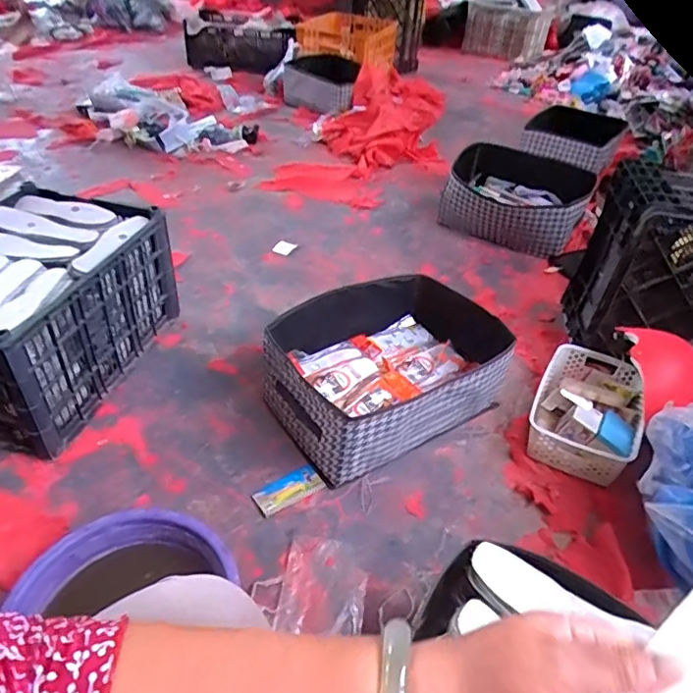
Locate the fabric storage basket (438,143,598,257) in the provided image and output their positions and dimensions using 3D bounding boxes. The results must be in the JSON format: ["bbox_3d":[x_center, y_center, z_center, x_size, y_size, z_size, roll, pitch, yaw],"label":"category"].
[{"bbox_3d":[0.553,-0.478,1.758,0.450,0.159,0.368,15,41,12],"label":"fabric storage basket"}]

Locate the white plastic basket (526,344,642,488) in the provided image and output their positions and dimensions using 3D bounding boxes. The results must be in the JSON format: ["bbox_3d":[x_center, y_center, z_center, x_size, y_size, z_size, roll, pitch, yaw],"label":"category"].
[{"bbox_3d":[0.489,0.118,1.109,0.196,0.078,0.304,21,43,19],"label":"white plastic basket"}]

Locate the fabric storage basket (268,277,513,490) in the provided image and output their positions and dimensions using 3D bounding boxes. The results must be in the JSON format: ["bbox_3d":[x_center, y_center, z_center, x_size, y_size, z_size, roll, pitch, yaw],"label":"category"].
[{"bbox_3d":[0.082,0.047,1.109,0.445,0.182,0.333,-19,46,-25],"label":"fabric storage basket"}]

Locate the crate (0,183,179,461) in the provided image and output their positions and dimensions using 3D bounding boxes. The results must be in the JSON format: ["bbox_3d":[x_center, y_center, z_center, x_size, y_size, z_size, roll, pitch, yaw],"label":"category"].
[{"bbox_3d":[-0.632,-0.077,1.126,0.374,0.286,0.480,14,41,11],"label":"crate"}]

